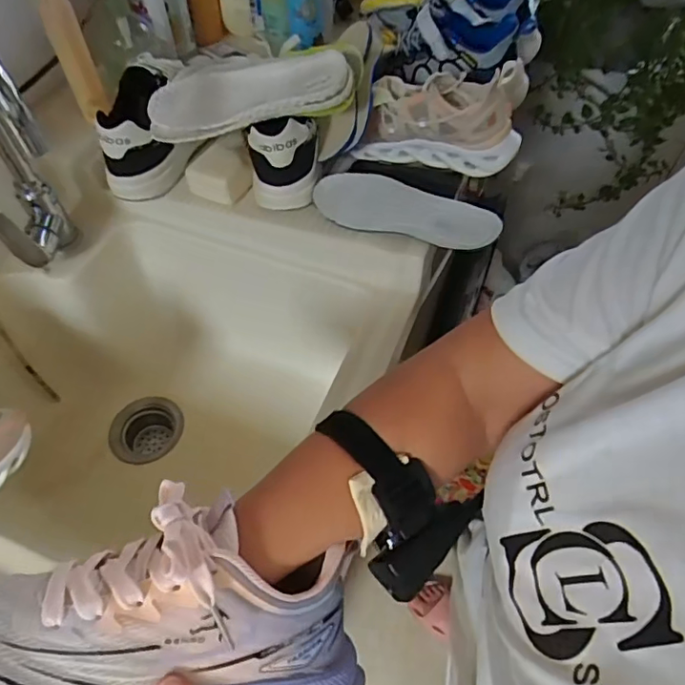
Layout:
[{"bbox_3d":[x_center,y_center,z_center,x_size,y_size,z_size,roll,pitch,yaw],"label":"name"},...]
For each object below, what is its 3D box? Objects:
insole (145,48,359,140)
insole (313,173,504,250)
[{"bbox_3d":[-0.106,-0.283,0.601,0.238,0.025,0.096,1,73,20],"label":"insole"},{"bbox_3d":[0.074,-0.160,0.634,0.223,0.012,0.072,18,75,16],"label":"insole"}]

